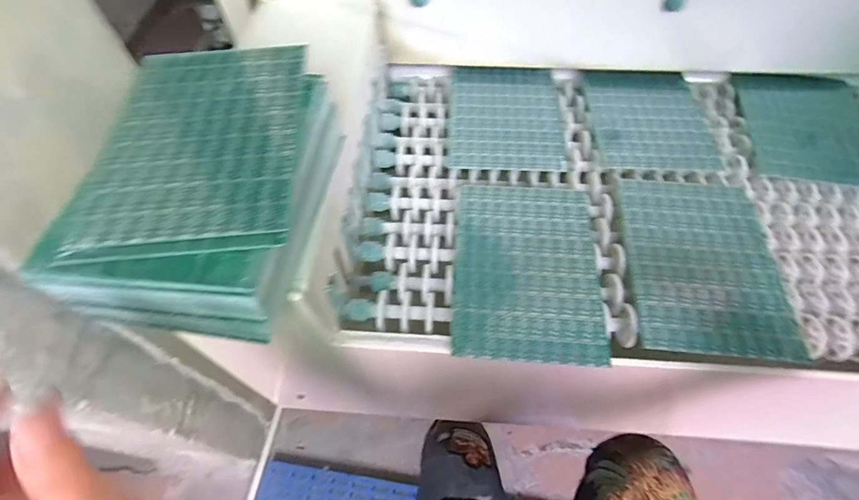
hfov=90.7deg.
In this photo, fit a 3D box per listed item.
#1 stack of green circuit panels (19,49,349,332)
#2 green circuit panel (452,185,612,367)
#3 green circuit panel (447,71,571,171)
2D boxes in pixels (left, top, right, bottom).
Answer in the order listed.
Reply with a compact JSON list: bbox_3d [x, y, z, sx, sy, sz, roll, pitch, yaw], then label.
[{"bbox_3d":[-0.163,-0.059,0.331,0.147,0.060,0.233,2,58,3],"label":"stack of green circuit panels"},{"bbox_3d":[0.098,0.013,0.427,0.141,0.007,0.197,3,57,4],"label":"green circuit panel"},{"bbox_3d":[0.099,-0.179,0.554,0.143,0.007,0.194,1,56,3],"label":"green circuit panel"}]

